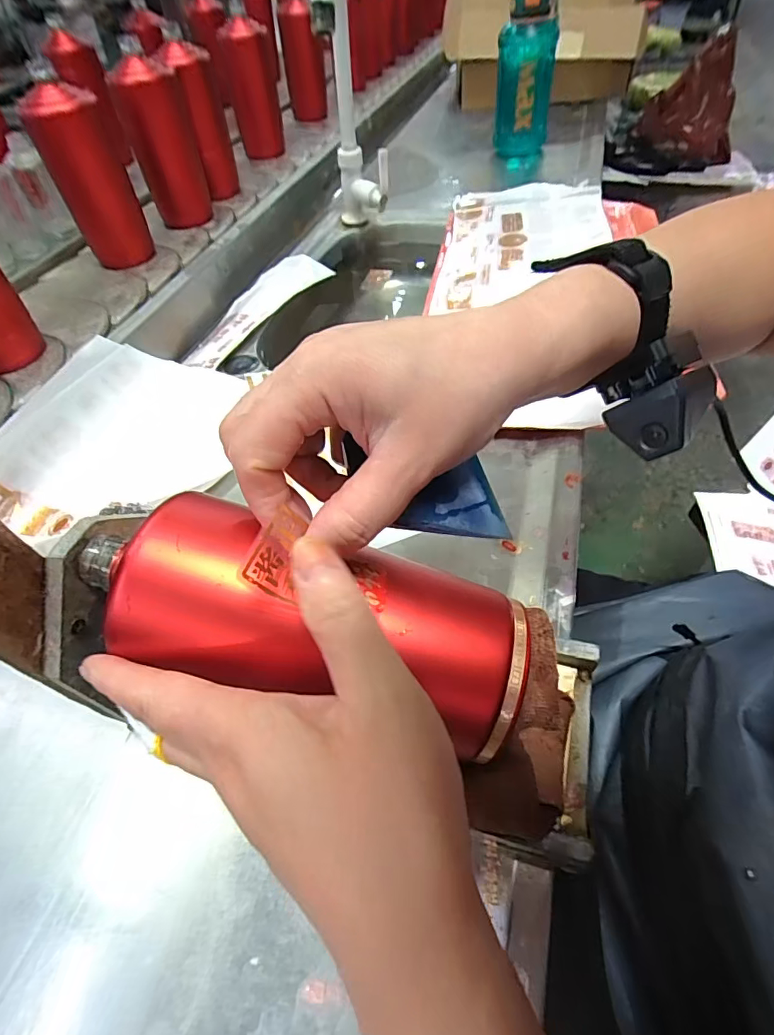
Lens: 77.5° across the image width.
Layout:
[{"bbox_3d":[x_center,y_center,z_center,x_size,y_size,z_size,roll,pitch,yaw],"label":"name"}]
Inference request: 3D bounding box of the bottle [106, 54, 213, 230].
[{"bbox_3d":[-0.299,-0.498,0.655,0.078,0.173,0.066,-15,53,-8],"label":"bottle"}]

